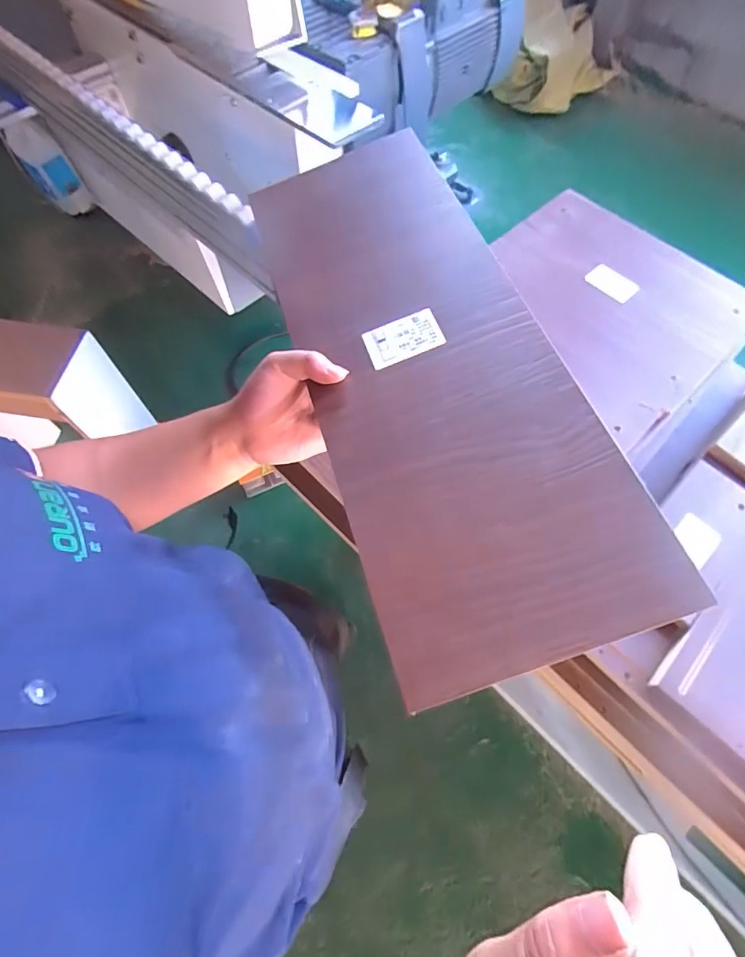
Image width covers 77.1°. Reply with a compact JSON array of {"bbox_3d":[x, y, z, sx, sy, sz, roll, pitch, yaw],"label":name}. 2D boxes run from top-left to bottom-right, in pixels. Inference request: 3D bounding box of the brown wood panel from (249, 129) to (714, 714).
[{"bbox_3d":[0.032,-0.111,0.382,0.183,0.008,0.507,-21,63,4],"label":"brown wood panel"}]

